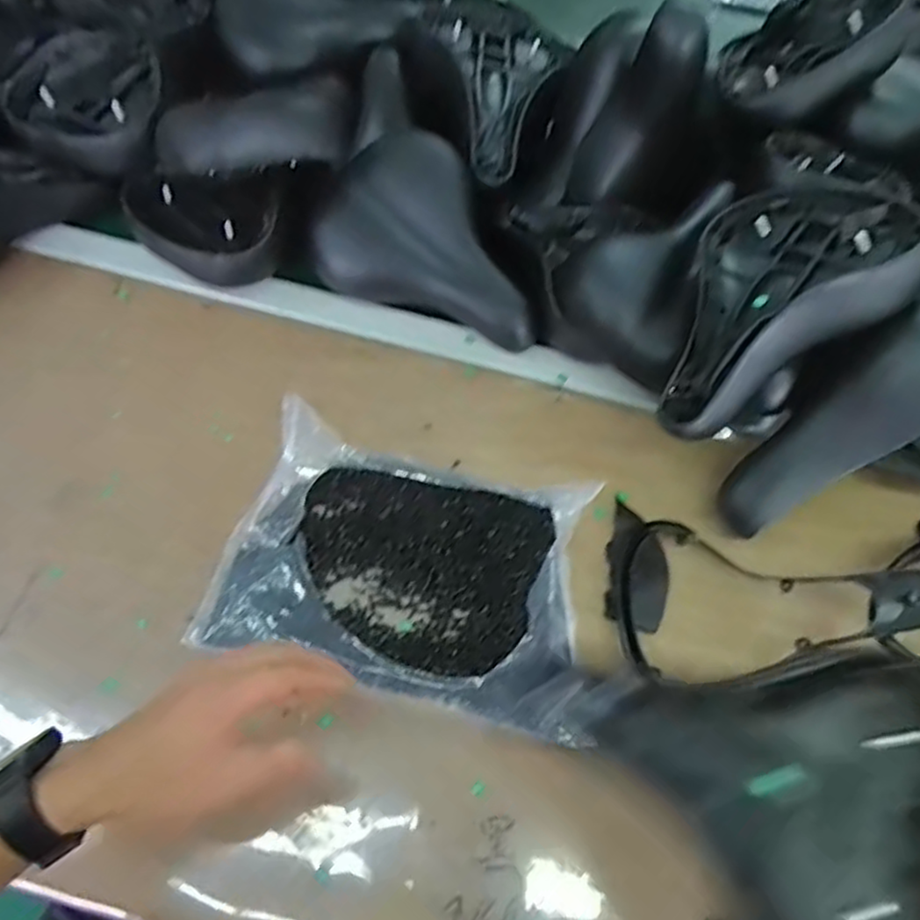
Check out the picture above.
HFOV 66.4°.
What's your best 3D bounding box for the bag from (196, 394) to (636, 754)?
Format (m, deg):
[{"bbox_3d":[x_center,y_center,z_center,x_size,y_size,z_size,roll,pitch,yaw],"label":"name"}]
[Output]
[{"bbox_3d":[-0.032,0.082,0.573,0.320,0.043,0.210,12,66,5],"label":"bag"}]

